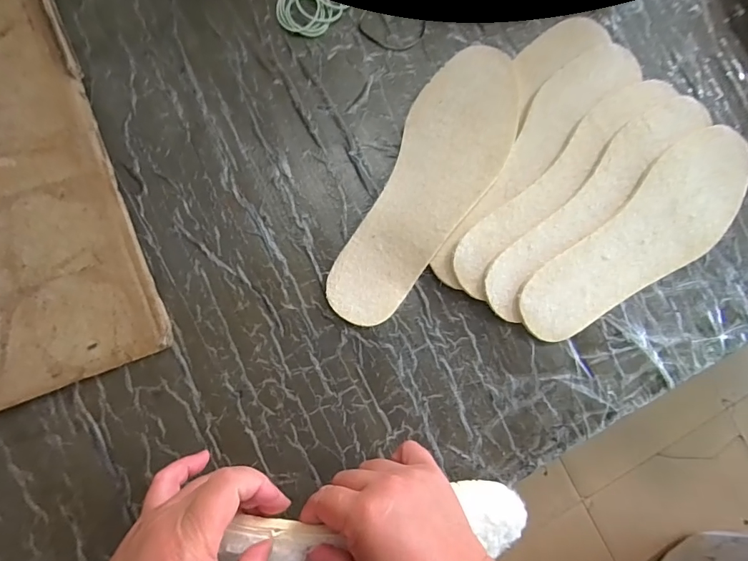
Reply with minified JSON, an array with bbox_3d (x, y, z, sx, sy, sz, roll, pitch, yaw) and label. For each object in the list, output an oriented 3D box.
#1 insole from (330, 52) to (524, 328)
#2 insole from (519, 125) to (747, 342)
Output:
[{"bbox_3d":[0.052,-0.083,0.367,0.092,0.010,0.264,24,83,4],"label":"insole"},{"bbox_3d":[0.244,-0.041,0.381,0.271,0.006,0.093,-35,97,-8],"label":"insole"}]

